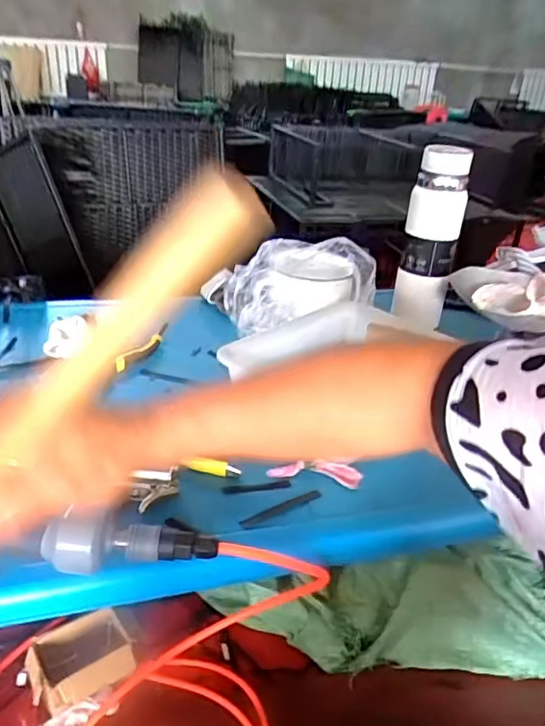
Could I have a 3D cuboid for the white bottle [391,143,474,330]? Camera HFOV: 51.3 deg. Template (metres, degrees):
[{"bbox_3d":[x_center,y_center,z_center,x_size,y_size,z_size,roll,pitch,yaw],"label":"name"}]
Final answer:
[{"bbox_3d":[0.250,-0.195,0.890,0.081,0.258,0.075,13,30,16],"label":"white bottle"}]

